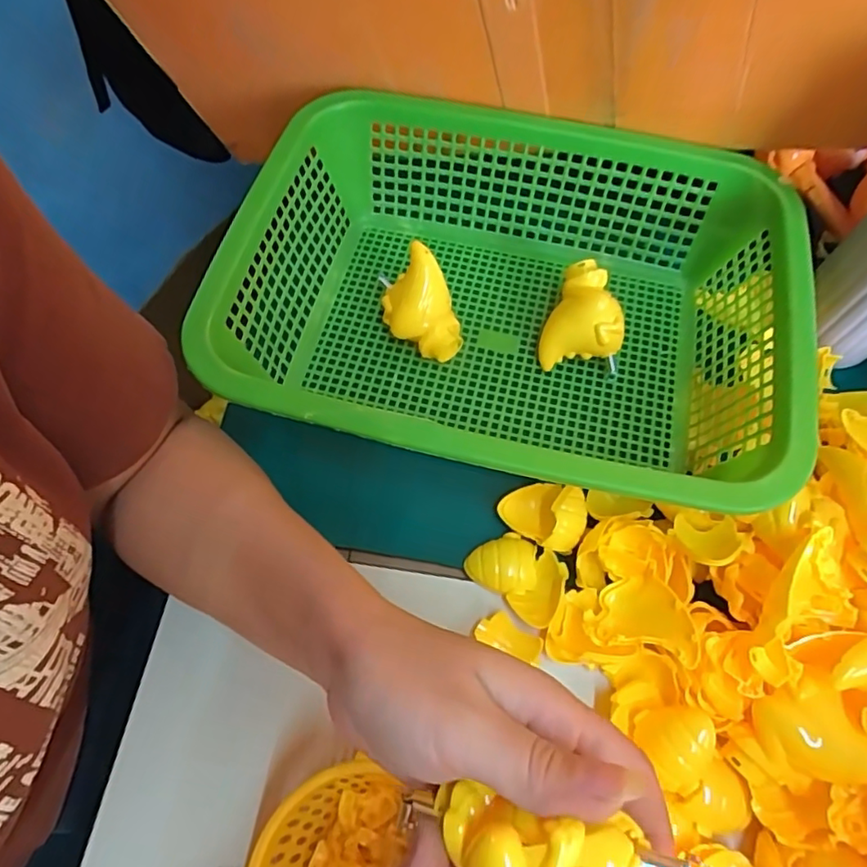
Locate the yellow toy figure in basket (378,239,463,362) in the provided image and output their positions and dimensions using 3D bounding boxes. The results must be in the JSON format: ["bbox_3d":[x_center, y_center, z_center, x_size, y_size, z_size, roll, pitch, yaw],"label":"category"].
[{"bbox_3d":[-0.010,-0.086,0.406,0.043,0.063,0.065,-18,67,-8],"label":"yellow toy figure in basket"}]

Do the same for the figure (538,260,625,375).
[{"bbox_3d":[0.108,-0.080,0.411,0.054,0.048,0.066,10,66,4],"label":"figure"}]

